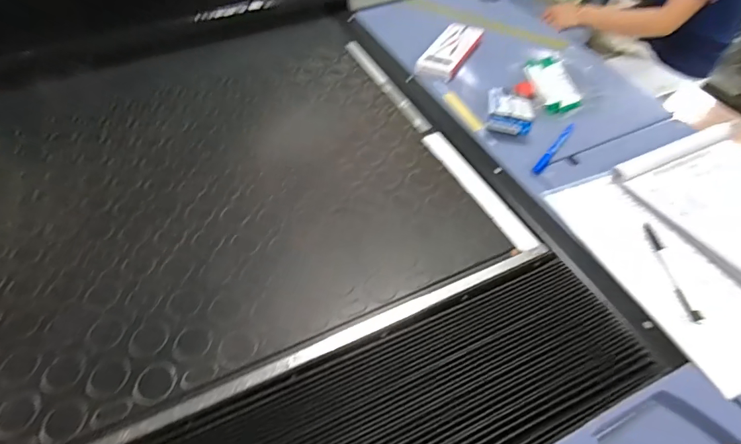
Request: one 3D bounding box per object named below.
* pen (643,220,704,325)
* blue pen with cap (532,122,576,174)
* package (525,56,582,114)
[{"bbox_3d":[0.364,0.056,0.511,0.015,0.009,0.139,-2,51,-2],"label":"pen"},{"bbox_3d":[0.288,-0.116,0.657,0.014,0.011,0.138,32,58,23],"label":"blue pen with cap"},{"bbox_3d":[0.341,-0.261,0.788,0.072,0.014,0.163,0,51,0],"label":"package"}]

